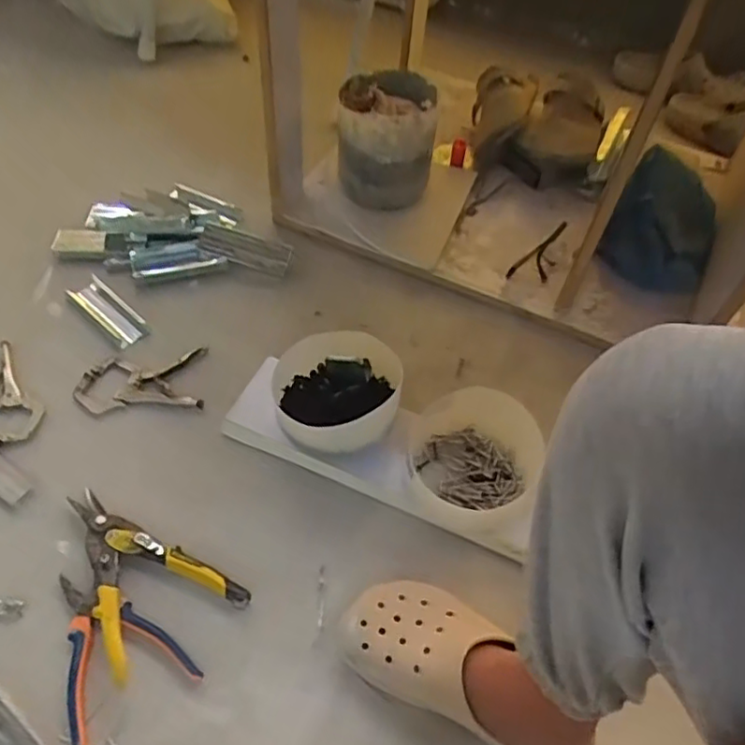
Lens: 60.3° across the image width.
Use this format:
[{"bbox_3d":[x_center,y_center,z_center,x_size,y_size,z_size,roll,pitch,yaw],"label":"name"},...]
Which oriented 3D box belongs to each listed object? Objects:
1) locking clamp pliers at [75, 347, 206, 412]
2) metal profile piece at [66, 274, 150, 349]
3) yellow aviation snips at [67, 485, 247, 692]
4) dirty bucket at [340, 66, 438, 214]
[{"bbox_3d":[-0.307,0.010,0.852,0.161,0.017,0.087,-2,54,-7],"label":"locking clamp pliers"},{"bbox_3d":[-0.381,-0.092,0.924,0.140,0.019,0.045,39,59,22],"label":"metal profile piece"},{"bbox_3d":[-0.239,0.195,0.696,0.140,0.025,0.209,-22,58,-20],"label":"yellow aviation snips"},{"bbox_3d":[0.022,-0.361,1.008,0.147,0.156,0.140,11,53,2],"label":"dirty bucket"}]

